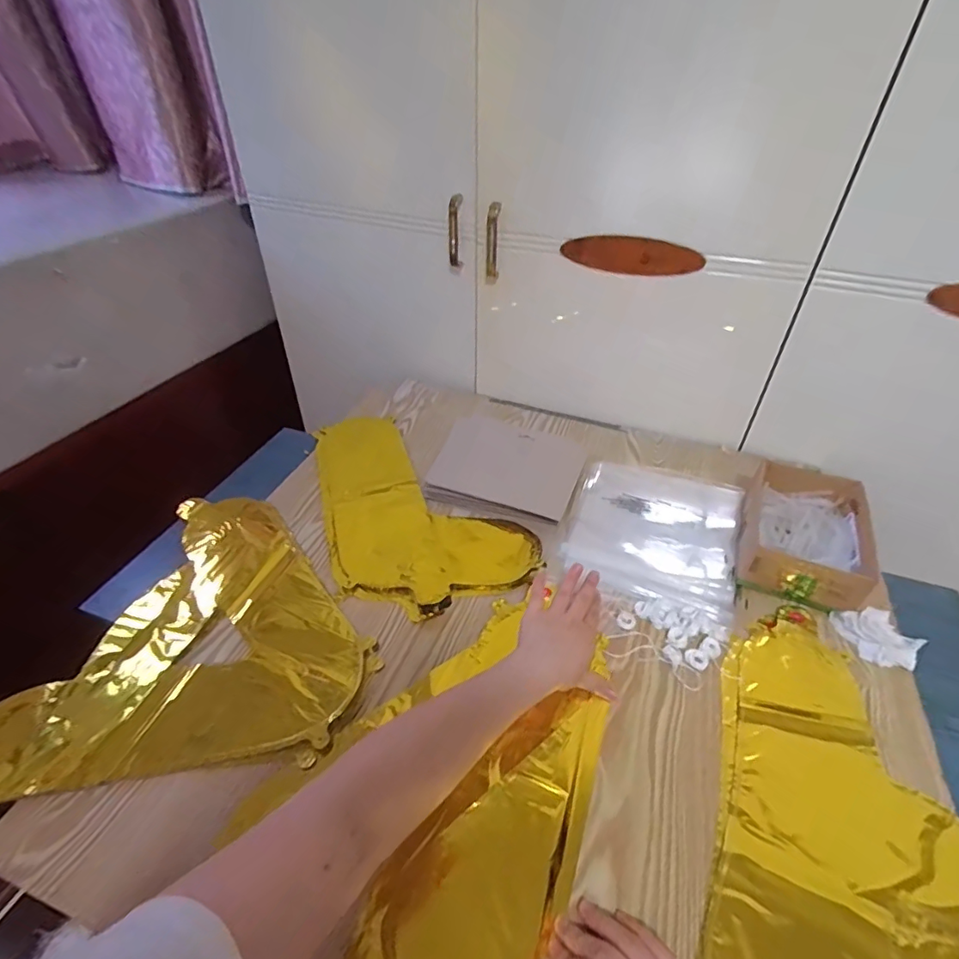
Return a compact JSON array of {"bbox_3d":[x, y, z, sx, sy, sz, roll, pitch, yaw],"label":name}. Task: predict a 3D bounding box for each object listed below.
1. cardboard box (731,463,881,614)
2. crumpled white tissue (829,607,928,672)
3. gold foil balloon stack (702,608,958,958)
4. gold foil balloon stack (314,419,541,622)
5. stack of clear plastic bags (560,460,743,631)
[{"bbox_3d":[0.402,0.063,0.646,0.138,0.059,0.197,18,45,20],"label":"cardboard box"},{"bbox_3d":[0.431,0.172,0.568,0.054,0.027,0.076,-14,44,-15],"label":"crumpled white tissue"},{"bbox_3d":[0.295,0.304,0.415,0.204,0.014,0.442,12,43,14],"label":"gold foil balloon stack"},{"bbox_3d":[-0.112,0.032,0.710,0.215,0.019,0.381,-24,47,-24],"label":"gold foil balloon stack"},{"bbox_3d":[0.228,0.062,0.687,0.209,0.018,0.246,15,44,16],"label":"stack of clear plastic bags"}]

